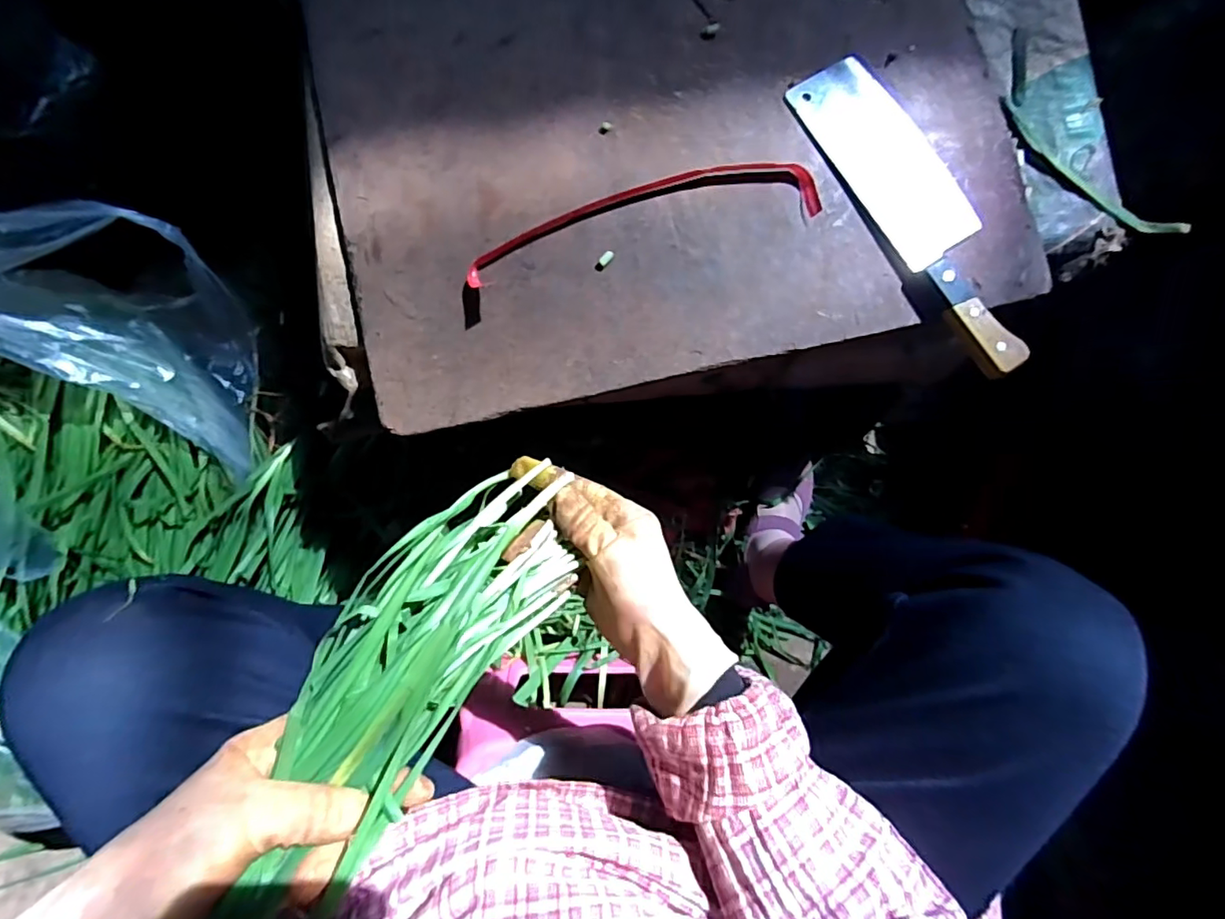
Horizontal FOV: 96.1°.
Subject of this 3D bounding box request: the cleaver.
[{"bbox_3d":[0.239,-0.194,0.419,0.075,0.023,0.269,-30,86,-3],"label":"cleaver"}]

